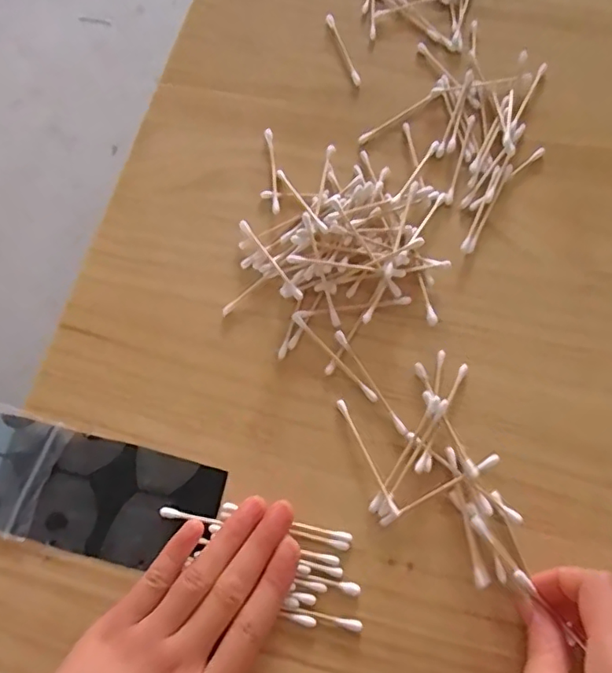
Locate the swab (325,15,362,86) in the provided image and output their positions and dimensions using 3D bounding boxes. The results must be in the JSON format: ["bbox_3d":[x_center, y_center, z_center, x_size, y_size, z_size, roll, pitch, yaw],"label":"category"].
[{"bbox_3d":[0.026,-0.207,0.404,0.006,0.004,0.067,-16,70,-4],"label":"swab"}]

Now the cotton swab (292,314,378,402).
[{"bbox_3d":[0.016,0.011,0.323,0.004,0.005,0.067,-41,73,-12],"label":"cotton swab"}]

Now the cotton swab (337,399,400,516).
[{"bbox_3d":[0.033,0.065,0.305,0.004,0.004,0.067,-25,71,-7],"label":"cotton swab"}]

